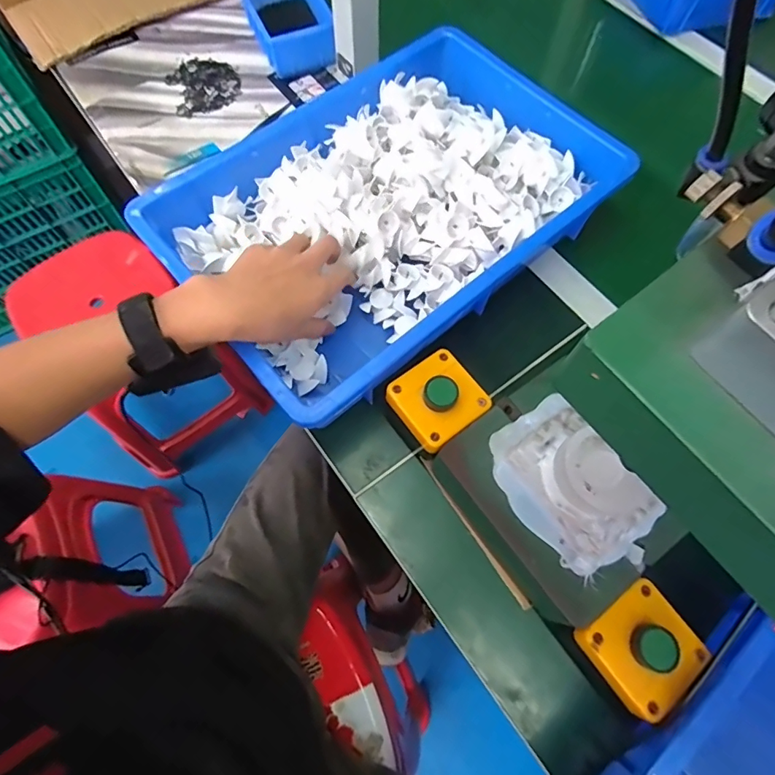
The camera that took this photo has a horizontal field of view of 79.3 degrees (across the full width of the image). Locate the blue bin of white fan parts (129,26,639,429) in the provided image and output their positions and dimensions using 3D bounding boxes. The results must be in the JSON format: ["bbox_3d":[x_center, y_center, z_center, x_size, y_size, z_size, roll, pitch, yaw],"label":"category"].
[{"bbox_3d":[0.004,-0.184,0.490,0.425,0.077,0.289,-39,72,-14],"label":"blue bin of white fan parts"}]

